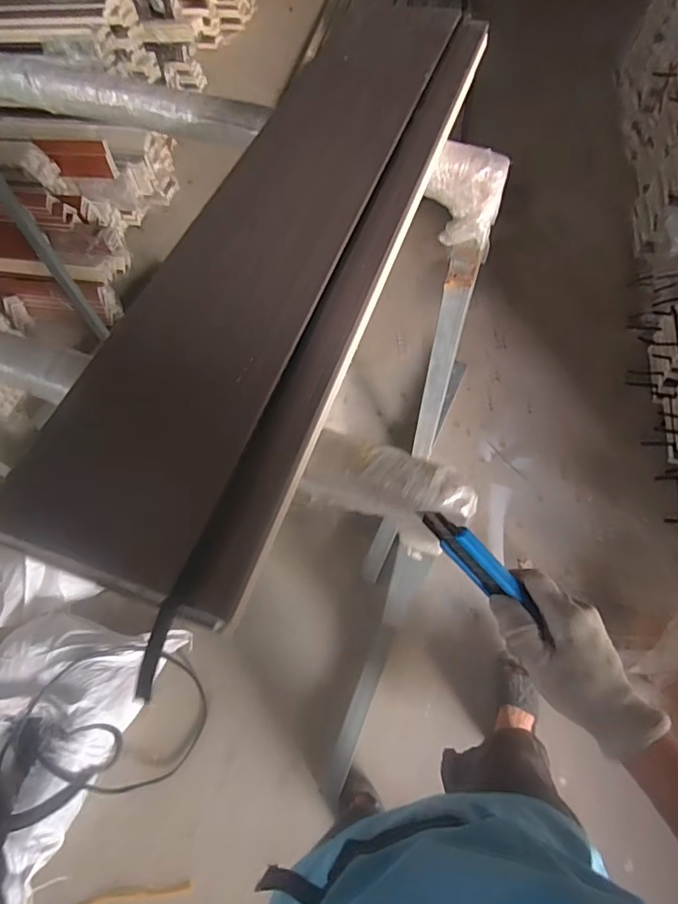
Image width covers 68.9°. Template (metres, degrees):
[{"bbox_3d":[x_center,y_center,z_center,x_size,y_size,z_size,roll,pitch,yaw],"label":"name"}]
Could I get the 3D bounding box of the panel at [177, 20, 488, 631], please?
[{"bbox_3d":[0.038,-0.210,0.527,0.046,0.036,0.803,16,64,13],"label":"panel"}]

